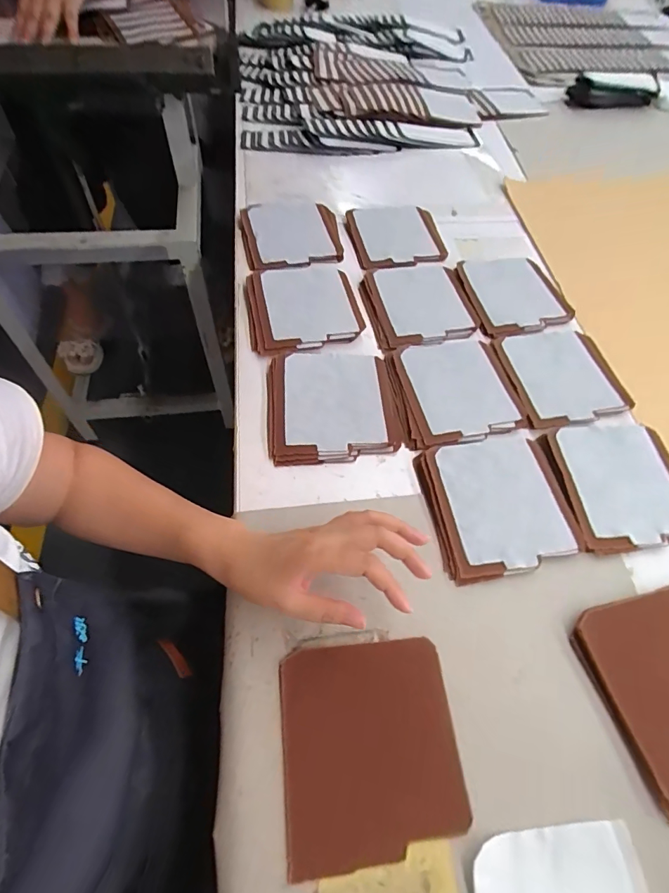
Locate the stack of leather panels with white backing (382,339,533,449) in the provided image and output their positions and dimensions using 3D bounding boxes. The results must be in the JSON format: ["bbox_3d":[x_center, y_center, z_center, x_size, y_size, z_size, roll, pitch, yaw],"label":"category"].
[{"bbox_3d":[0.134,-0.068,0.515,0.137,0.010,0.143,-10,59,-10],"label":"stack of leather panels with white backing"}]

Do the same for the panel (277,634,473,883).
[{"bbox_3d":[0.027,0.223,0.335,0.129,0.004,0.135,-4,58,-6],"label":"panel"}]

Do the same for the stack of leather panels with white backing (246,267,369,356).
[{"bbox_3d":[-0.039,-0.179,0.568,0.138,0.011,0.148,-7,59,-8],"label":"stack of leather panels with white backing"}]

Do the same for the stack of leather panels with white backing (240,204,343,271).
[{"bbox_3d":[-0.064,-0.314,0.650,0.137,0.016,0.156,-6,59,-7],"label":"stack of leather panels with white backing"}]

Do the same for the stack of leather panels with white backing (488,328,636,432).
[{"bbox_3d":[0.274,-0.089,0.544,0.130,0.019,0.143,-8,59,-8],"label":"stack of leather panels with white backing"}]

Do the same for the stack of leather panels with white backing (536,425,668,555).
[{"bbox_3d":[0.294,0.033,0.456,0.137,0.010,0.137,-8,59,-8],"label":"stack of leather panels with white backing"}]

